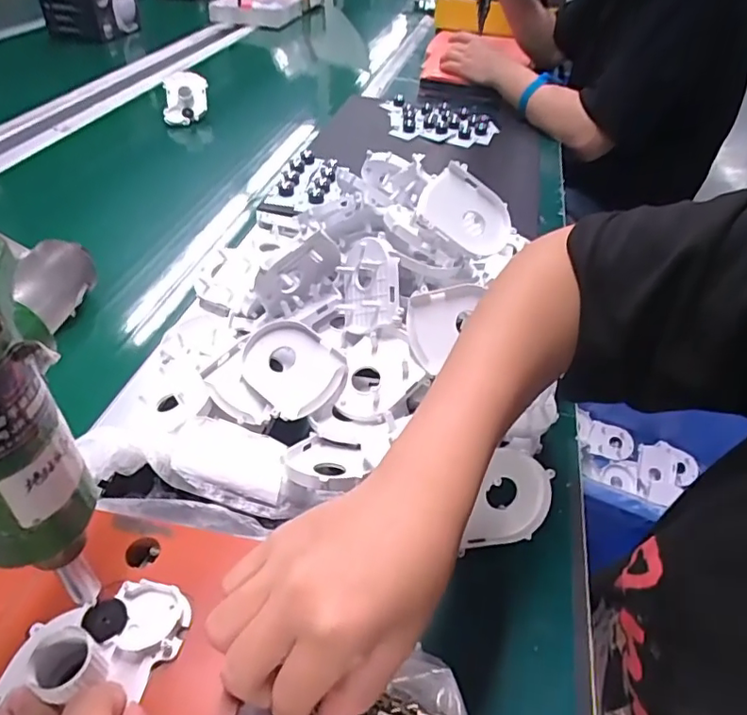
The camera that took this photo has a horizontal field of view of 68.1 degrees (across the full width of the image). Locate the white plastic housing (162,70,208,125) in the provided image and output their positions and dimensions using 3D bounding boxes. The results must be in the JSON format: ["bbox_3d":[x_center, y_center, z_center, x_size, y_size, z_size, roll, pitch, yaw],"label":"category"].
[{"bbox_3d":[-0.320,-0.442,0.935,0.070,0.074,0.050,2,42,-3],"label":"white plastic housing"}]

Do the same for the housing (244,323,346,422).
[{"bbox_3d":[-0.069,0.009,0.454,0.083,0.025,0.067,33,75,23],"label":"housing"}]

